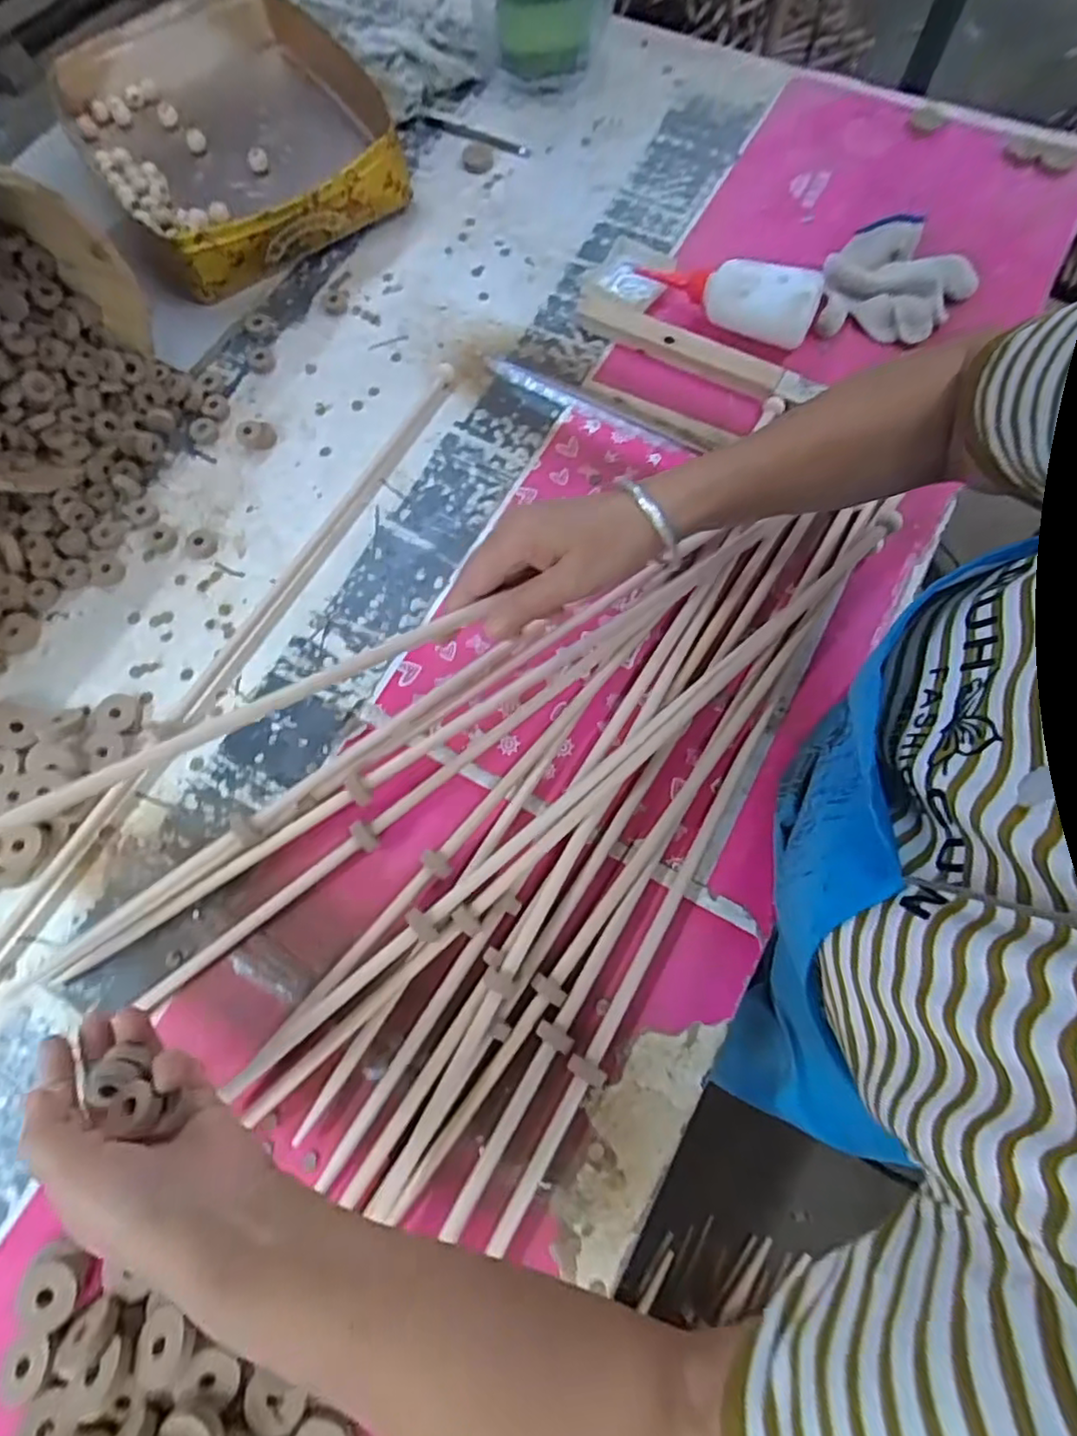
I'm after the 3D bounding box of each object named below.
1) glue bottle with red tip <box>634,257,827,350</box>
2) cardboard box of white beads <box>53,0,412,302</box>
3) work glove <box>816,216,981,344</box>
[{"bbox_3d":[0.177,-0.410,0.623,0.183,0.058,0.049,31,72,21],"label":"glue bottle with red tip"},{"bbox_3d":[-0.341,-0.654,0.723,0.305,0.081,0.389,-33,74,-9],"label":"cardboard box of white beads"},{"bbox_3d":[0.351,-0.431,0.632,0.139,0.032,0.132,8,72,4],"label":"work glove"}]

